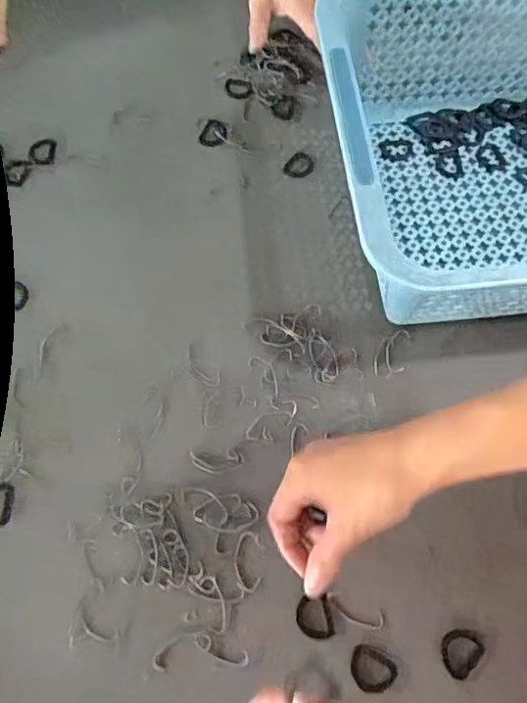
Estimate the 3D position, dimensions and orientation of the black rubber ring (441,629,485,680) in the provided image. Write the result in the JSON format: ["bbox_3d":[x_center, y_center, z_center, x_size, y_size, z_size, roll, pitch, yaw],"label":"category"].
[{"bbox_3d":[0.127,0.192,0.360,0.030,0.005,0.025,-36,72,-15],"label":"black rubber ring"}]

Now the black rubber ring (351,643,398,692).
[{"bbox_3d":[0.069,0.202,0.355,0.028,0.004,0.024,27,69,11],"label":"black rubber ring"}]

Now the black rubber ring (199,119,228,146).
[{"bbox_3d":[-0.047,-0.208,0.535,0.024,0.004,0.035,20,67,8],"label":"black rubber ring"}]

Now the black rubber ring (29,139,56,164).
[{"bbox_3d":[-0.208,-0.188,0.531,0.023,0.006,0.025,1,66,-1],"label":"black rubber ring"}]

